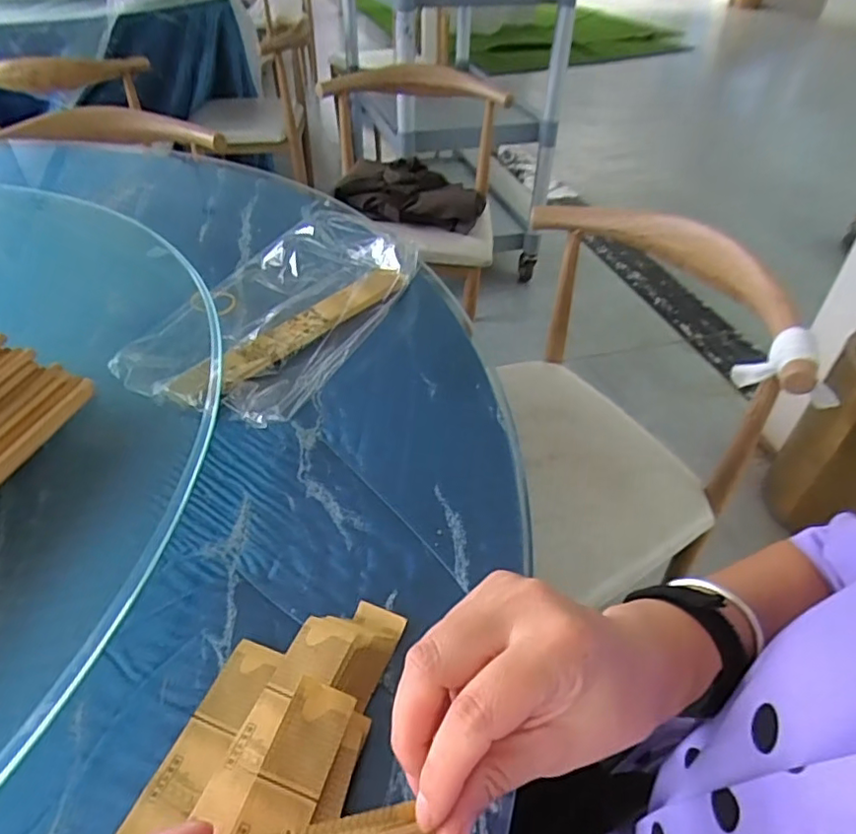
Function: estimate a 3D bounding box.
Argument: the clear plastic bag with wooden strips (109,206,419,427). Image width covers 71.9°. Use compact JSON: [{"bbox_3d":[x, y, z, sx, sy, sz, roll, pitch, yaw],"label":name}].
[{"bbox_3d":[-0.140,-0.107,0.555,0.182,0.049,0.292,19,45,18],"label":"clear plastic bag with wooden strips"}]

